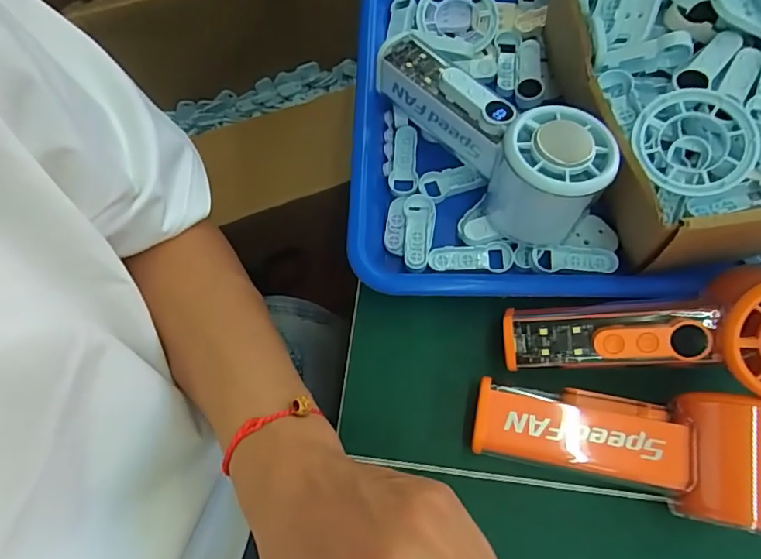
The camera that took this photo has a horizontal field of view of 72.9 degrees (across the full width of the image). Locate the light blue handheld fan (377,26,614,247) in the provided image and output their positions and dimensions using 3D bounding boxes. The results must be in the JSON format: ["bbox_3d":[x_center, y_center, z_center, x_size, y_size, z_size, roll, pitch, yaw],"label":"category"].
[{"bbox_3d":[0.055,-0.084,0.291,0.147,0.054,0.052,38,75,13],"label":"light blue handheld fan"}]

